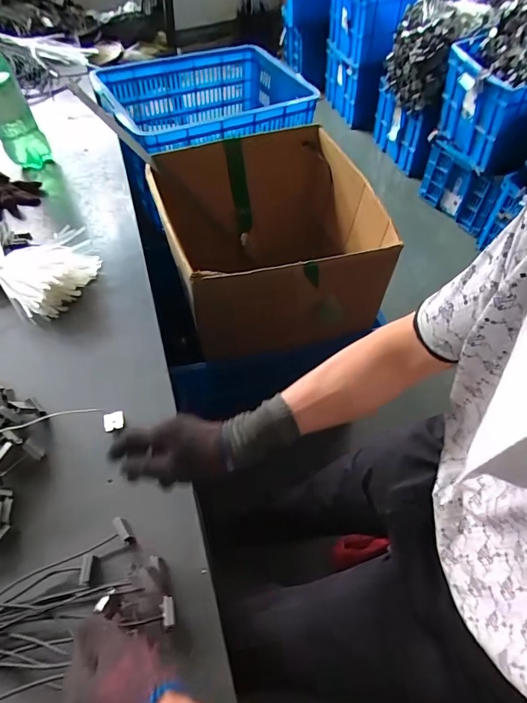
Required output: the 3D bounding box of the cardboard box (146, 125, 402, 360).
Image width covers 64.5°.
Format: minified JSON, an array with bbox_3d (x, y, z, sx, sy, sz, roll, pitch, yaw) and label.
[{"bbox_3d":[0.023,-0.268,1.124,0.505,0.380,0.506,-14,58,-7],"label":"cardboard box"}]

